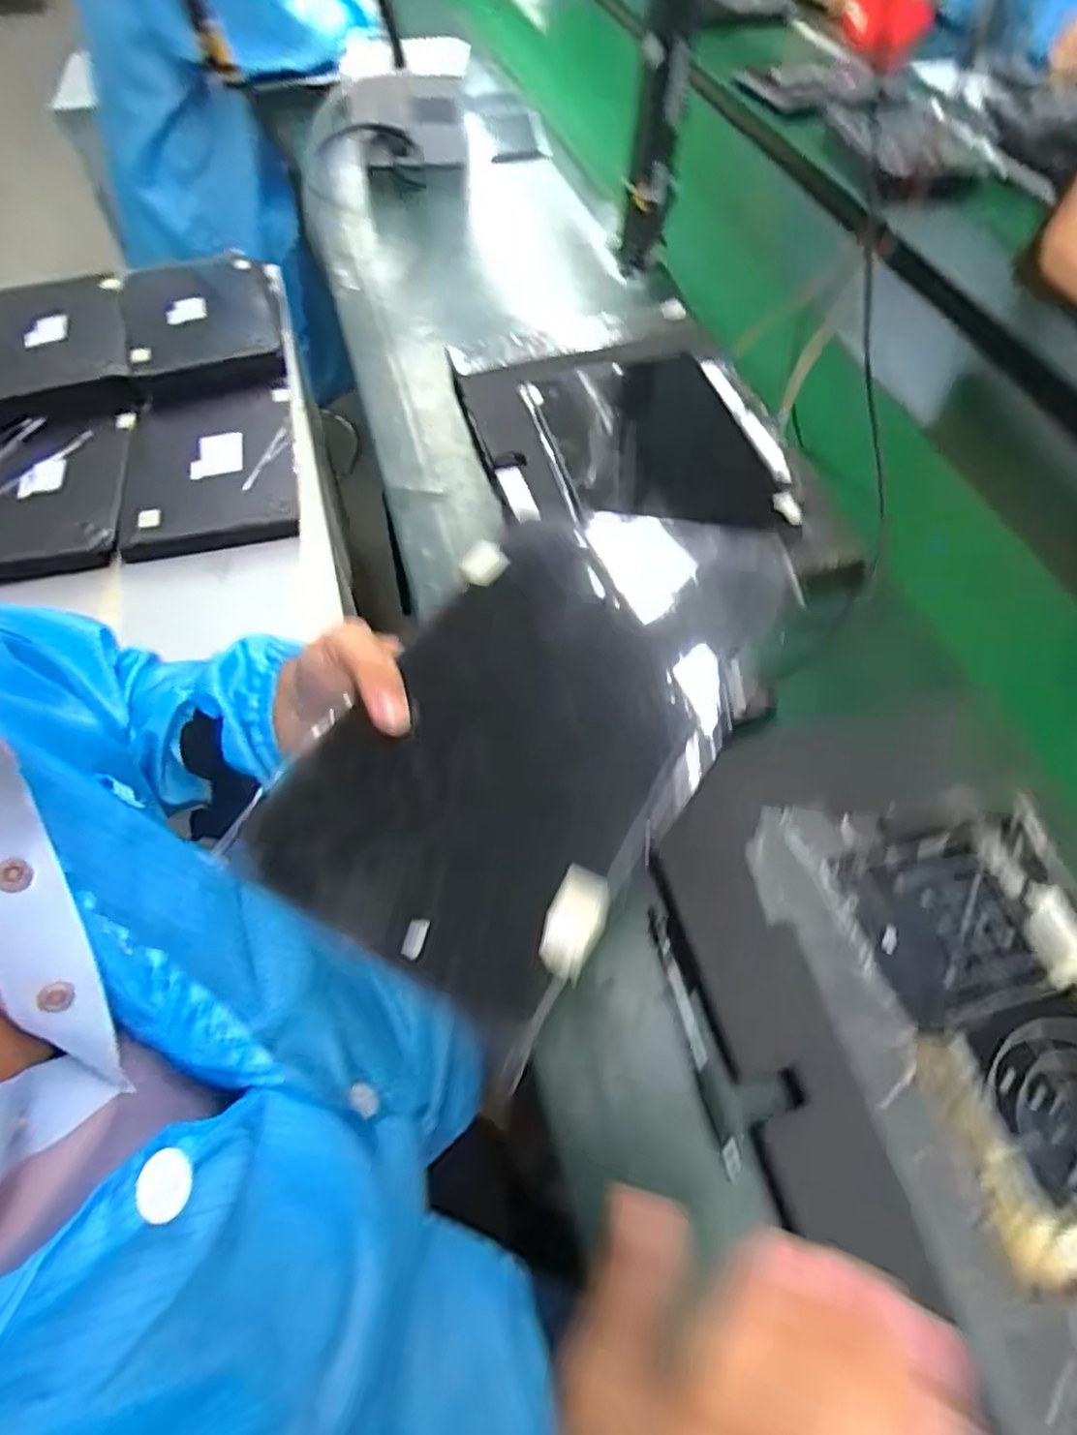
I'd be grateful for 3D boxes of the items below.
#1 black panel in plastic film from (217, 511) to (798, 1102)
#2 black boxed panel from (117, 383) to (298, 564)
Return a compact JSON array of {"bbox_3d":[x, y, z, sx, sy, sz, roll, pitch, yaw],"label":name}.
[{"bbox_3d":[-0.003,-0.010,0.317,0.168,0.014,0.261,21,61,31],"label":"black panel in plastic film"},{"bbox_3d":[-0.374,-0.289,0.790,0.183,0.043,0.233,-11,60,-7],"label":"black boxed panel"}]

